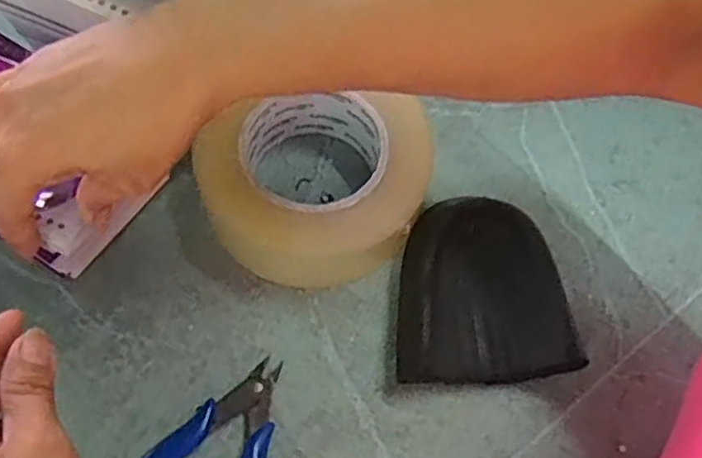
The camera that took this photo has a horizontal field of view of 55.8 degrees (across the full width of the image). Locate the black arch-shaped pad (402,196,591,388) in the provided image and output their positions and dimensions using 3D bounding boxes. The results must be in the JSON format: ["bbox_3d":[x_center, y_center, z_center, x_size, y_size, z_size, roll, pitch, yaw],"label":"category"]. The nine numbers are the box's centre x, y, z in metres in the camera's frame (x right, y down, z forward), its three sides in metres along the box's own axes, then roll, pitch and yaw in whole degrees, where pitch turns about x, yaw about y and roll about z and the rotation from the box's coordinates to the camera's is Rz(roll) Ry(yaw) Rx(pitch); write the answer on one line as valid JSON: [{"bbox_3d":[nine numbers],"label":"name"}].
[{"bbox_3d":[0.073,0.036,0.375,0.094,0.026,0.102,2,66,-4],"label":"black arch-shaped pad"}]

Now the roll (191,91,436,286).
[{"bbox_3d":[-0.019,-0.031,0.382,0.120,0.052,0.122,2,66,-4],"label":"roll"}]

